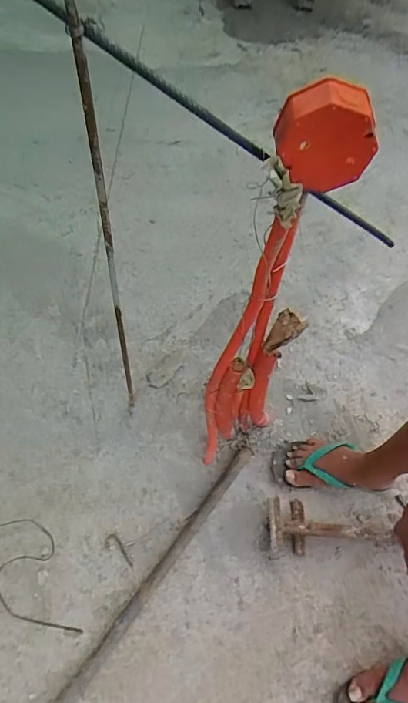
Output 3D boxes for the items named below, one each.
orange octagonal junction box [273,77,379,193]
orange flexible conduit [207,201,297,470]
[{"bbox_3d":[0.123,-0.224,0.495,0.099,0.093,0.044,7,58,-3],"label":"orange octagonal junction box"},{"bbox_3d":[0.085,0.007,0.823,0.079,0.611,0.111,42,63,18],"label":"orange flexible conduit"}]

